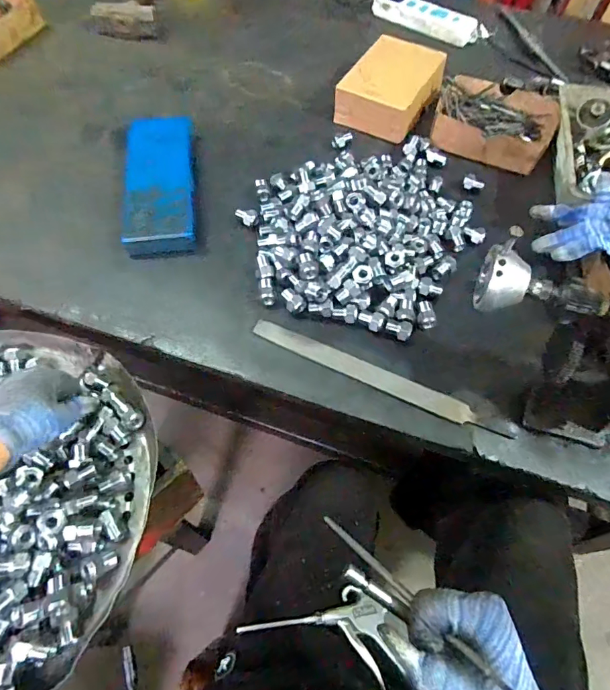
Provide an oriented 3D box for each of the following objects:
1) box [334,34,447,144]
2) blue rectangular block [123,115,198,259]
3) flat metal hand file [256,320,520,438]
[{"bbox_3d":[0.136,-0.411,0.707,0.125,0.066,0.161,31,64,14],"label":"box"},{"bbox_3d":[-0.199,-0.225,0.610,0.092,0.038,0.242,-4,61,-5],"label":"blue rectangular block"},{"bbox_3d":[0.077,0.034,0.495,0.292,0.006,0.023,24,69,13],"label":"flat metal hand file"}]

